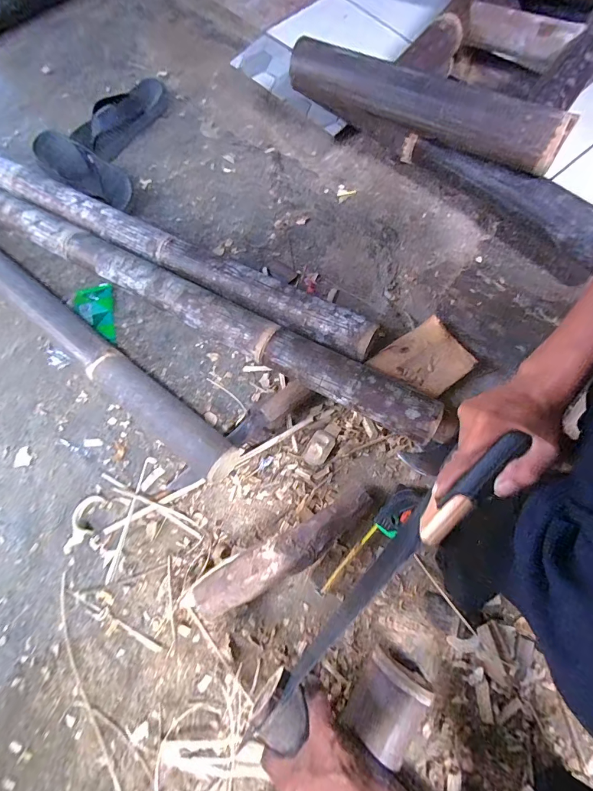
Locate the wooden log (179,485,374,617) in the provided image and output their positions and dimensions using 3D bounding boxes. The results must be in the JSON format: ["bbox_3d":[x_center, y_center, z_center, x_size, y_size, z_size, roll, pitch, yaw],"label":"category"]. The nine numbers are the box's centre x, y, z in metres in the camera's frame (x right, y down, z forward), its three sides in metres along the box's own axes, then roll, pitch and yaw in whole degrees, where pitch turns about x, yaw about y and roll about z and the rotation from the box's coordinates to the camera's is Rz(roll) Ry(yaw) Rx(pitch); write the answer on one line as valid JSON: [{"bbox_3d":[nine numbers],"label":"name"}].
[{"bbox_3d":[-0.018,0.233,0.520,0.319,0.055,0.063,-28,69,-8],"label":"wooden log"}]

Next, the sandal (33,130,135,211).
[{"bbox_3d":[-0.476,-0.505,0.786,0.231,0.027,0.111,33,72,-5],"label":"sandal"}]

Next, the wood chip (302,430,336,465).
[{"bbox_3d":[0.038,0.087,0.589,0.039,0.008,0.057,31,73,14],"label":"wood chip"}]

